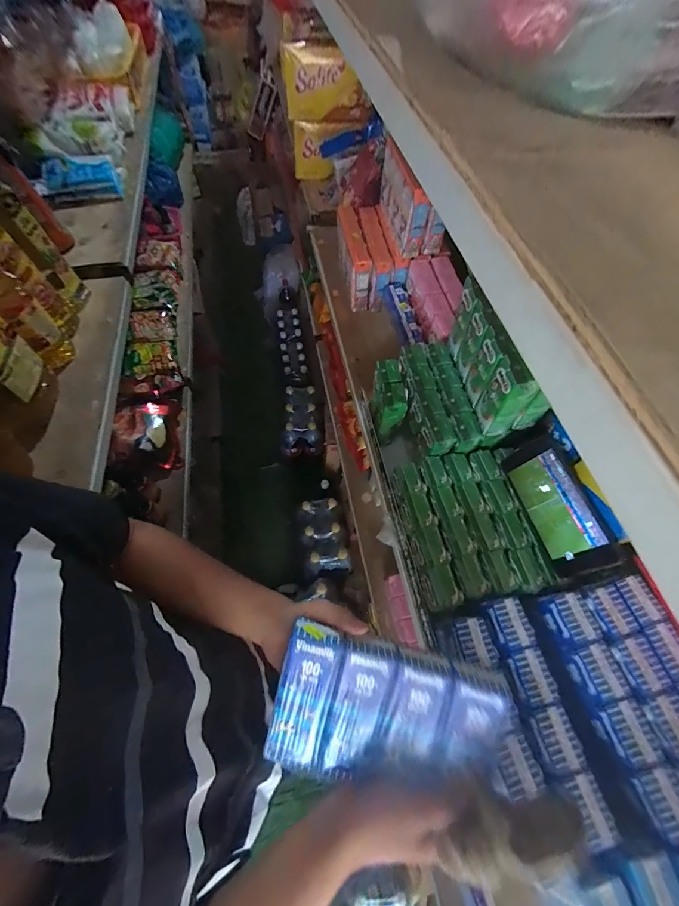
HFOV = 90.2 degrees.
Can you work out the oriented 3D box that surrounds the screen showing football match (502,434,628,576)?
[{"bbox_3d":[0.279,0.065,0.439,0.012,0.080,0.172,3,57,-31],"label":"screen showing football match"}]

